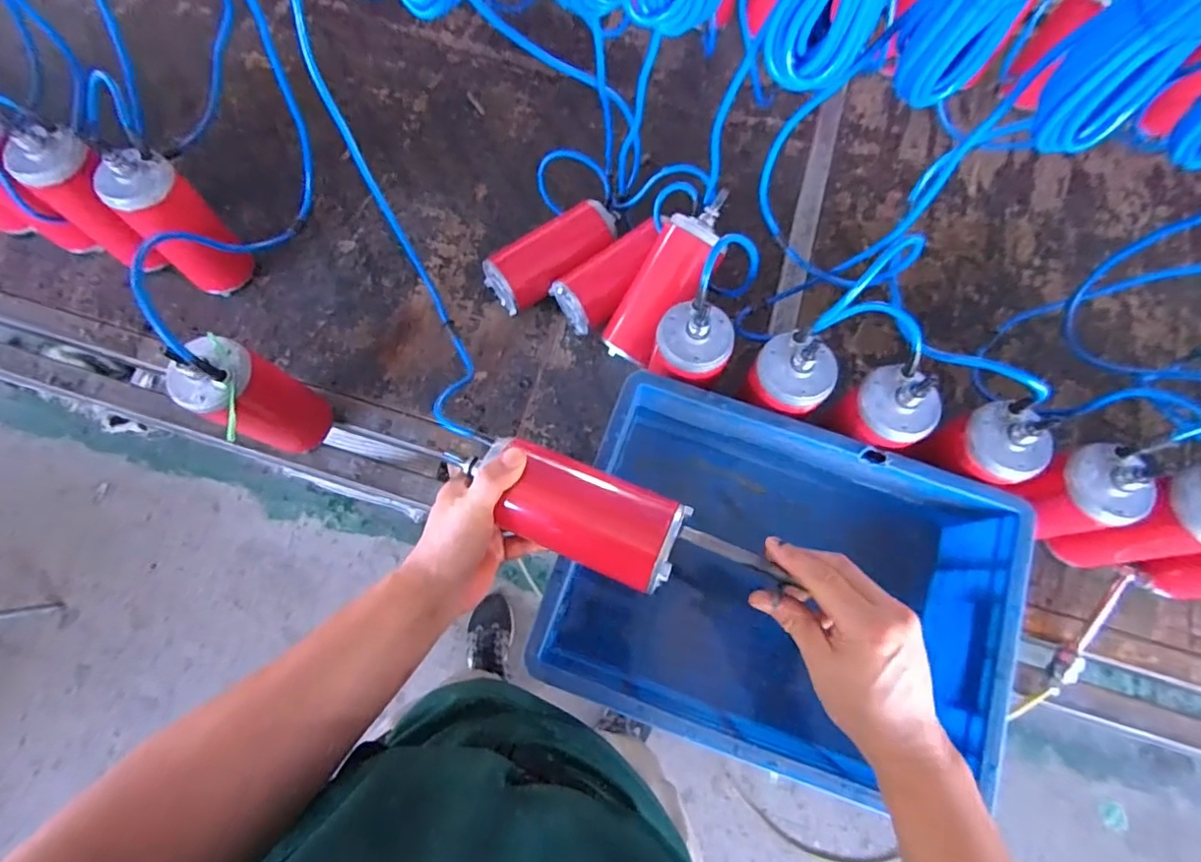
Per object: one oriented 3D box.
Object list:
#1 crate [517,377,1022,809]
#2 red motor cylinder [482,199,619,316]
[{"bbox_3d":[0.168,0.158,0.568,0.395,0.169,0.297,19,73,5],"label":"crate"},{"bbox_3d":[-0.062,-0.229,0.725,0.180,0.076,0.071,-34,76,-11],"label":"red motor cylinder"}]

